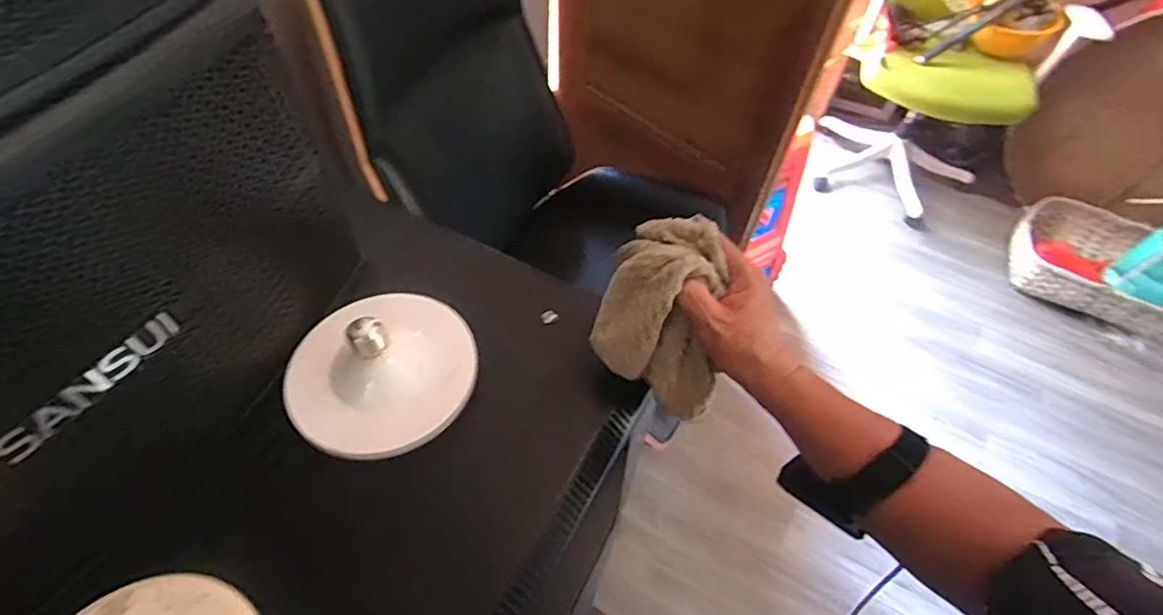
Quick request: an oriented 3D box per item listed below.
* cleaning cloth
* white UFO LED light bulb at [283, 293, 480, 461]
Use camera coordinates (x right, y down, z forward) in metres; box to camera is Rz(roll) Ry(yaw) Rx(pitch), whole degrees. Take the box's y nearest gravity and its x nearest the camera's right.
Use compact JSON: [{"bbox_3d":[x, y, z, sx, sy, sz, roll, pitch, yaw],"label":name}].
[{"bbox_3d":[0.056,0.011,0.420,0.088,0.147,0.043,0,15,2],"label":"cleaning cloth"},{"bbox_3d":[-0.156,0.036,0.429,0.133,0.060,0.139,2,54,-2],"label":"white UFO LED light bulb"}]

